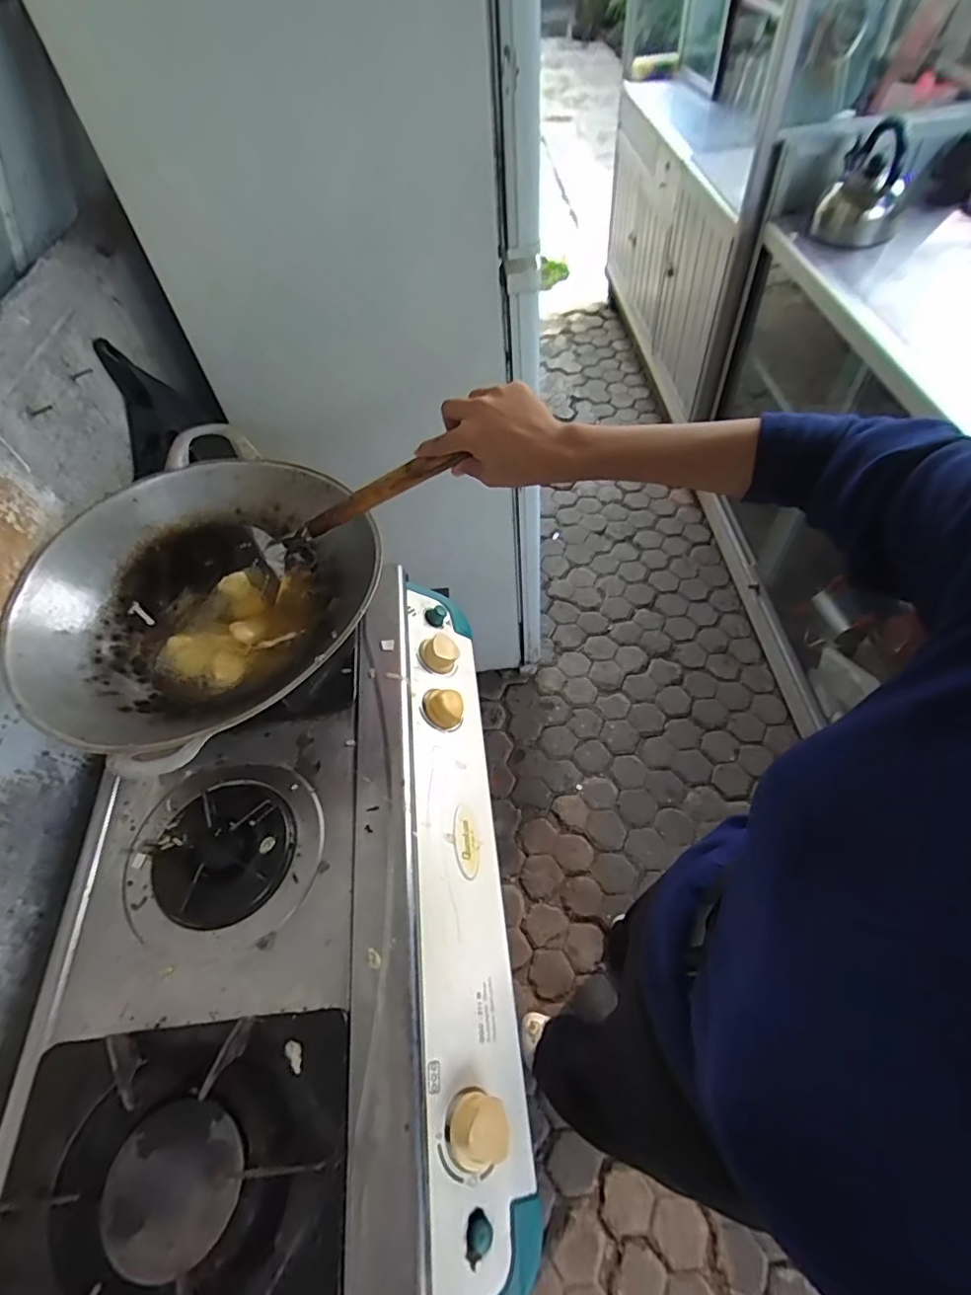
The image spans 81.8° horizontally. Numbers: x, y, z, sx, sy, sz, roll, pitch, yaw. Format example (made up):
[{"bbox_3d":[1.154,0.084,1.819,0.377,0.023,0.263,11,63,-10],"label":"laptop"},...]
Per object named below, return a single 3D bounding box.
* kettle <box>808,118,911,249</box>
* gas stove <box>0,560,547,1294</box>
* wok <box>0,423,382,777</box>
[{"bbox_3d":[0.905,-1.097,1.335,0.185,0.196,0.186,17,58,16],"label":"kettle"},{"bbox_3d":[-0.199,0.227,0.597,0.425,0.139,0.710,-9,55,-2],"label":"gas stove"},{"bbox_3d":[-0.296,-0.050,0.613,0.357,0.112,0.375,22,60,18],"label":"wok"}]

